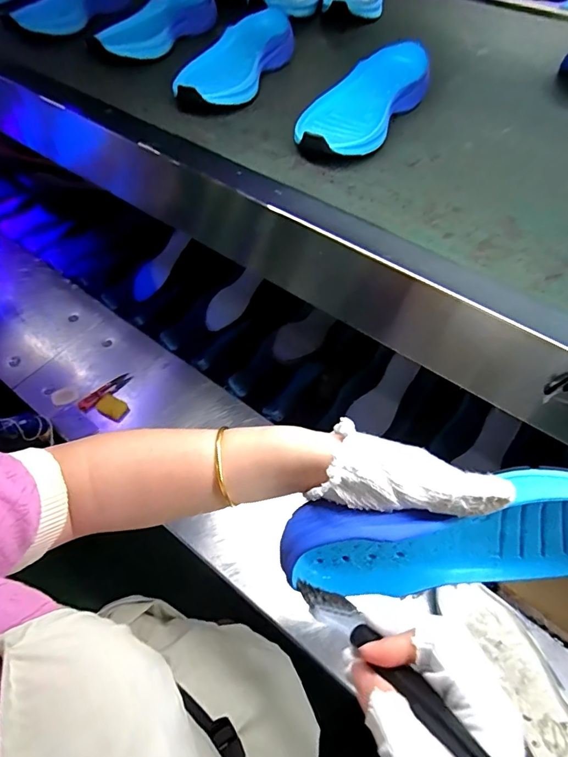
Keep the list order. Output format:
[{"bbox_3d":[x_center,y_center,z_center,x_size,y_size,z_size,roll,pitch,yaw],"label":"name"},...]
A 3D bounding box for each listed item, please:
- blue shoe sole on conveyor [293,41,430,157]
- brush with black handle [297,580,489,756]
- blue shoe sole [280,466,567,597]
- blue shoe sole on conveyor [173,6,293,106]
[{"bbox_3d":[0.096,-0.326,0.514,0.092,0.048,0.254,27,57,18],"label":"blue shoe sole on conveyor"},{"bbox_3d":[0.055,0.162,0.257,0.026,0.019,0.150,-28,16,-20],"label":"brush with black handle"},{"bbox_3d":[0.122,0.112,0.308,0.238,0.084,0.051,-11,52,14],"label":"blue shoe sole"},{"bbox_3d":[-0.064,-0.419,0.580,0.091,0.050,0.243,18,55,12],"label":"blue shoe sole on conveyor"}]

